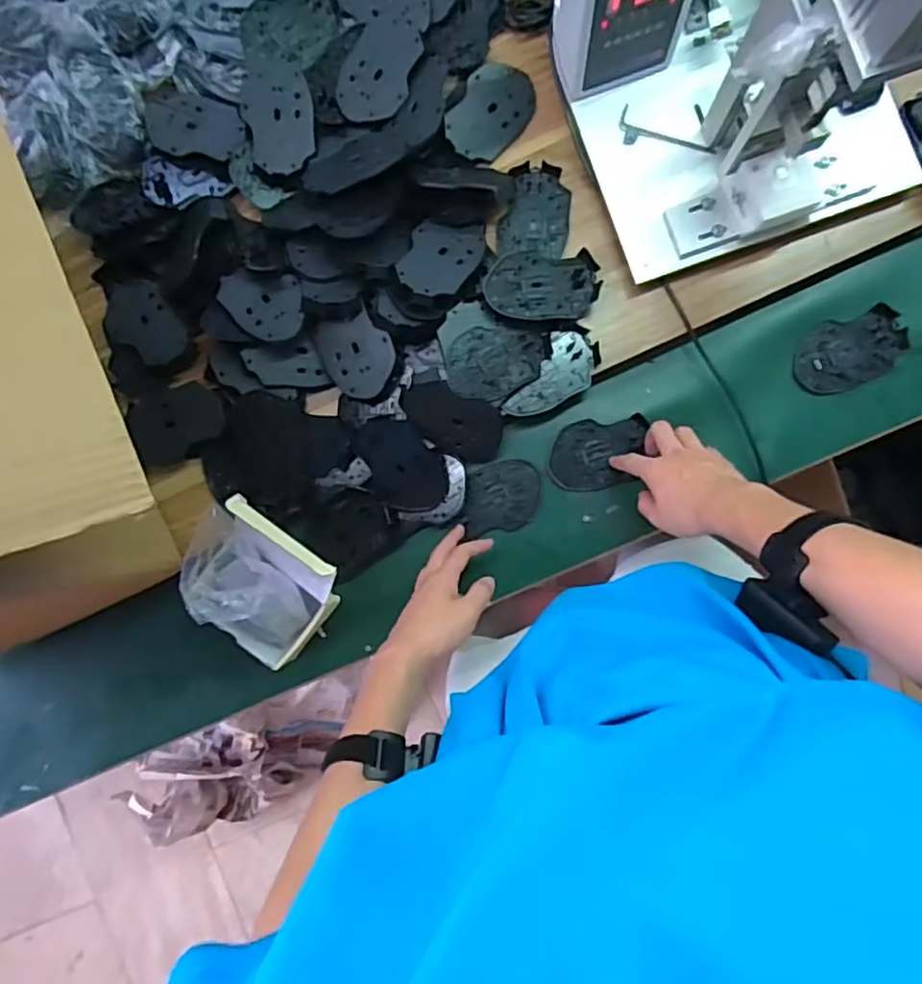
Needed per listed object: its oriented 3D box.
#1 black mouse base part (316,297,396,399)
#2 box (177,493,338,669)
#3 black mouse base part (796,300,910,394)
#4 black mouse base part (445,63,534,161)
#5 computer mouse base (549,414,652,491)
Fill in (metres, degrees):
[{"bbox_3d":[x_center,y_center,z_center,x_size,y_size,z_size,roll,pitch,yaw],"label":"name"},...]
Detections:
[{"bbox_3d":[-0.107,-0.144,0.686,0.071,0.015,0.087,-27,86,3],"label":"black mouse base part"},{"bbox_3d":[-0.197,0.095,0.663,0.130,0.138,0.138,35,92,2],"label":"box"},{"bbox_3d":[0.412,-0.149,0.693,0.115,0.010,0.072,-20,87,3],"label":"black mouse base part"},{"bbox_3d":[0.033,-0.407,0.705,0.074,0.004,0.105,32,89,-18],"label":"black mouse base part"},{"bbox_3d":[0.149,-0.041,0.711,0.103,0.005,0.074,-6,90,2],"label":"computer mouse base"}]

